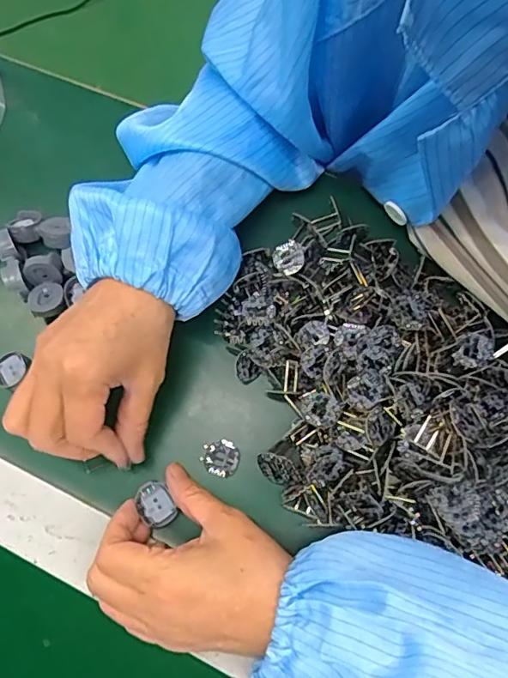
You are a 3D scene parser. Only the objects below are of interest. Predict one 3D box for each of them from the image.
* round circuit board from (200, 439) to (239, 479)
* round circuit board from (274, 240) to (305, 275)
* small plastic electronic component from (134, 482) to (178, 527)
[{"bbox_3d":[-0.022,0.081,0.356,0.024,0.007,0.025,-1,74,5],"label":"round circuit board"},{"bbox_3d":[0.024,-0.058,0.370,0.023,0.004,0.025,-4,82,31],"label":"round circuit board"},{"bbox_3d":[-0.064,0.108,0.343,0.021,0.004,0.029,-31,76,-9],"label":"small plastic electronic component"}]

